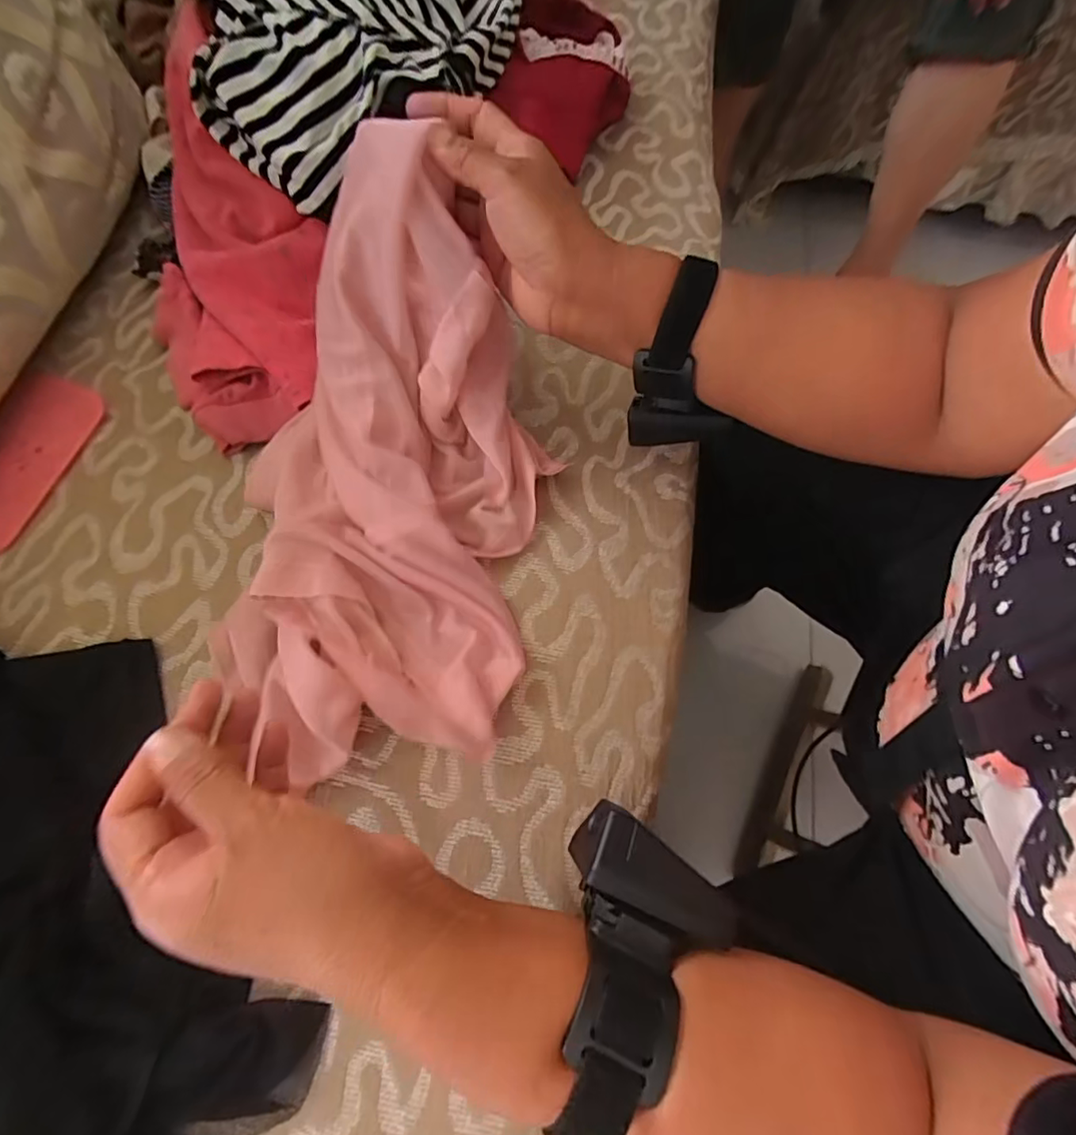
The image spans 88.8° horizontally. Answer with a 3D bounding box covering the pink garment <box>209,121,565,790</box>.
[{"bbox_3d":[-0.094,-0.060,0.337,0.179,0.112,0.341,5,86,1],"label":"pink garment"}]

